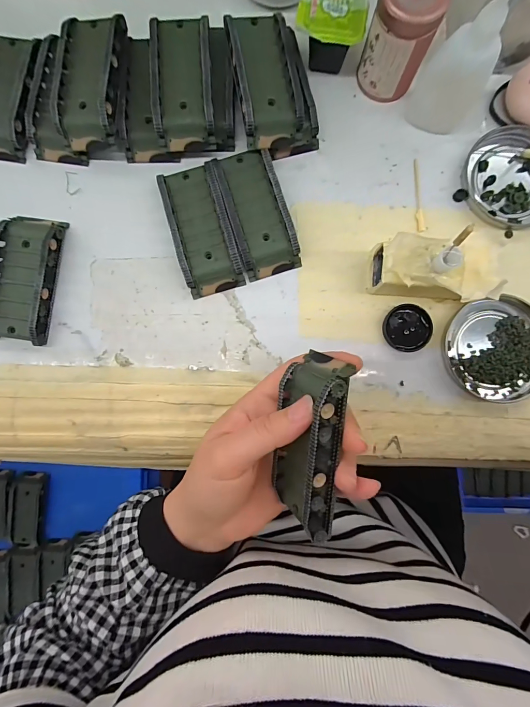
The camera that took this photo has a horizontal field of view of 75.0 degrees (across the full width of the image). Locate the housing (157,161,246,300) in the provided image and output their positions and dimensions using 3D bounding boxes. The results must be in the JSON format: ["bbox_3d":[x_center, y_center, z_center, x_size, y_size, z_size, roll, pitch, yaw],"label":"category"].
[{"bbox_3d":[-0.048,-0.095,0.264,0.043,0.018,0.096,-16,87,-1],"label":"housing"}]

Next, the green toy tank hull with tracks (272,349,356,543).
[{"bbox_3d":[0.022,0.049,0.192,0.025,0.044,0.094,0,100,-43],"label":"green toy tank hull with tracks"}]

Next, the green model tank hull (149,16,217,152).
[{"bbox_3d":[-0.062,-0.204,0.261,0.044,0.020,0.092,-3,87,0],"label":"green model tank hull"}]

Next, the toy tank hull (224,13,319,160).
[{"bbox_3d":[0.005,-0.205,0.261,0.055,0.033,0.096,-14,87,-1],"label":"toy tank hull"}]

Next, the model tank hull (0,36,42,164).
[{"bbox_3d":[-0.205,-0.204,0.273,0.050,0.015,0.094,7,87,0],"label":"model tank hull"}]

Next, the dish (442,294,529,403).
[{"bbox_3d":[0.175,-0.003,0.261,0.073,0.009,0.076,0,87,0],"label":"dish"}]

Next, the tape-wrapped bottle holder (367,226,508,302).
[{"bbox_3d":[0.121,-0.058,0.240,0.088,0.060,0.043,12,87,0],"label":"tape-wrapped bottle holder"}]

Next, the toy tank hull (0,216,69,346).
[{"bbox_3d":[-0.185,-0.058,0.262,0.044,0.019,0.095,9,87,0],"label":"toy tank hull"}]

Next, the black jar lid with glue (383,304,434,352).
[{"bbox_3d":[0.109,-0.019,0.264,0.034,0.006,0.035,0,87,0],"label":"black jar lid with glue"}]

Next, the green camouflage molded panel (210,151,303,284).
[{"bbox_3d":[-0.006,-0.109,0.264,0.043,0.017,0.095,-17,87,-1],"label":"green camouflage molded panel"}]

